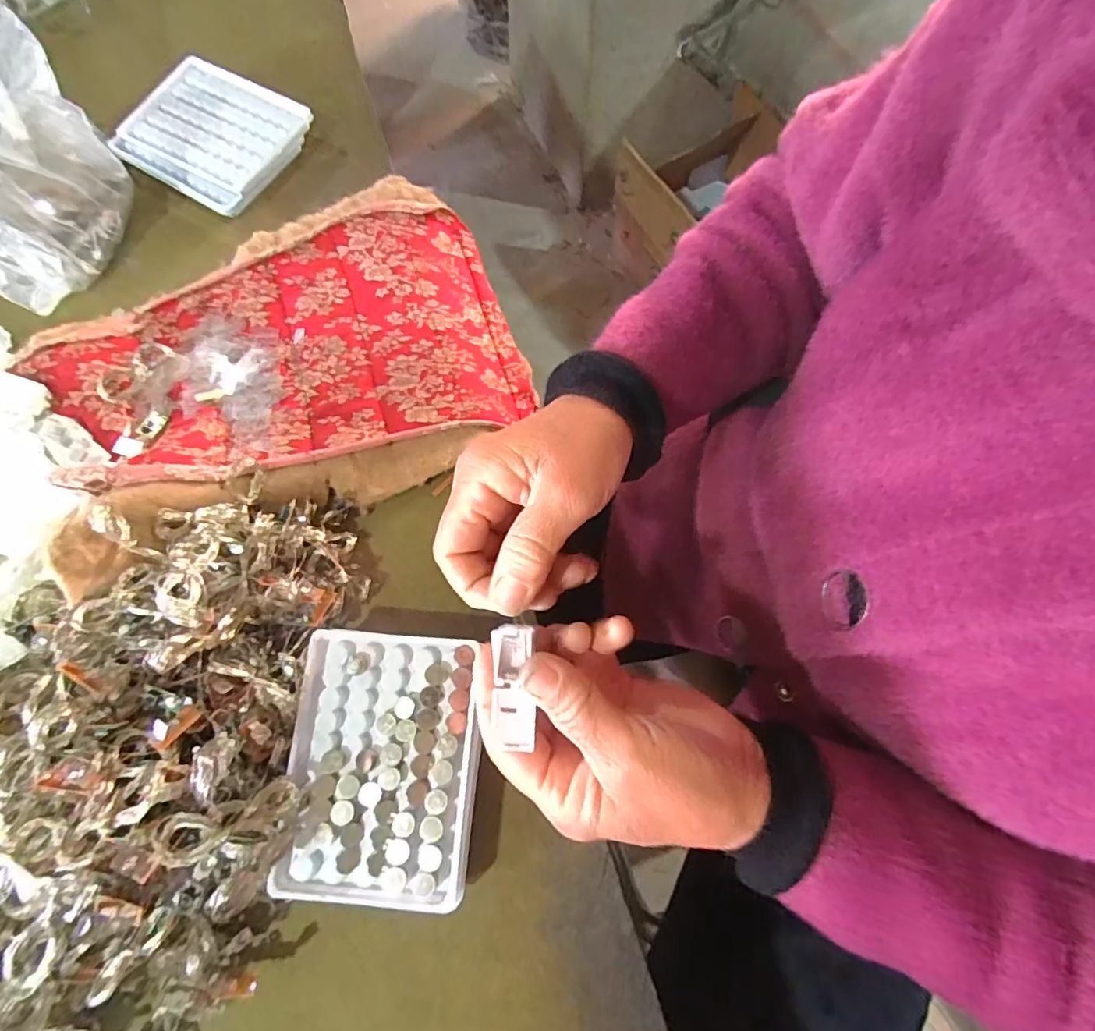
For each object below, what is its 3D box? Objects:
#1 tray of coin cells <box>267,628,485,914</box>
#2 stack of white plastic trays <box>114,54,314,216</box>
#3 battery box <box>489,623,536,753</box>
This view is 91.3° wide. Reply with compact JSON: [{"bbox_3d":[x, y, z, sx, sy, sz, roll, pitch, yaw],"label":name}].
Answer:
[{"bbox_3d":[-0.086,0.133,0.293,0.095,0.034,0.129,3,73,2],"label":"tray of coin cells"},{"bbox_3d":[-0.271,-0.309,0.434,0.129,0.021,0.106,30,76,9],"label":"stack of white plastic trays"},{"bbox_3d":[-0.015,0.077,0.246,0.018,0.015,0.054,-2,92,0],"label":"battery box"}]

